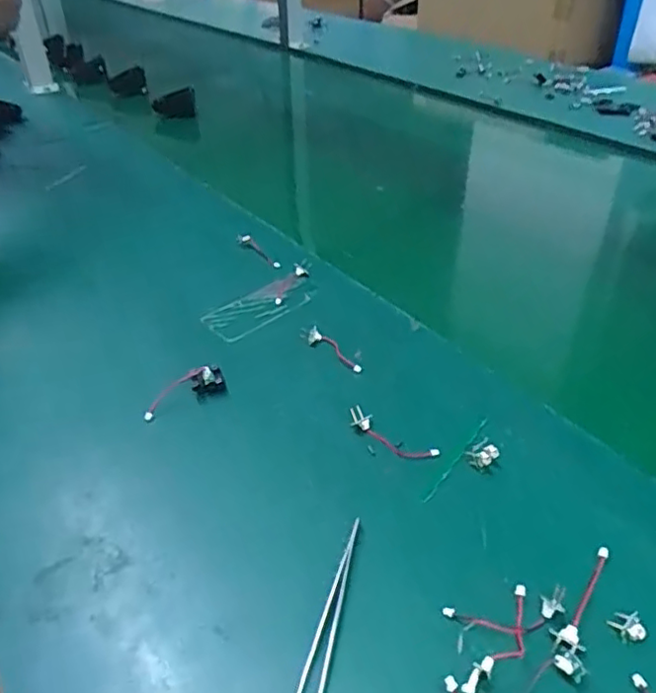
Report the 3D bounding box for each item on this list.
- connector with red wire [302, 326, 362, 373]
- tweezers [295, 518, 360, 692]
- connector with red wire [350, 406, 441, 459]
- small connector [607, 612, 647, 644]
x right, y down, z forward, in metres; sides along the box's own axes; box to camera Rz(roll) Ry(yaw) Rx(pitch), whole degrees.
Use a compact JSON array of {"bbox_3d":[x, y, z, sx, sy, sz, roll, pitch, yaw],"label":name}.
[{"bbox_3d":[0.003,0.003,0.468,0.015,0.007,0.059,-27,43,-29],"label":"connector with red wire"},{"bbox_3d":[0.000,0.127,0.306,0.011,0.006,0.100,6,38,11],"label":"tweezers"},{"bbox_3d":[0.039,0.055,0.394,0.062,0.010,0.015,23,44,29],"label":"connector with red wire"},{"bbox_3d":[0.143,0.133,0.299,0.016,0.004,0.013,-8,37,-7],"label":"small connector"}]

